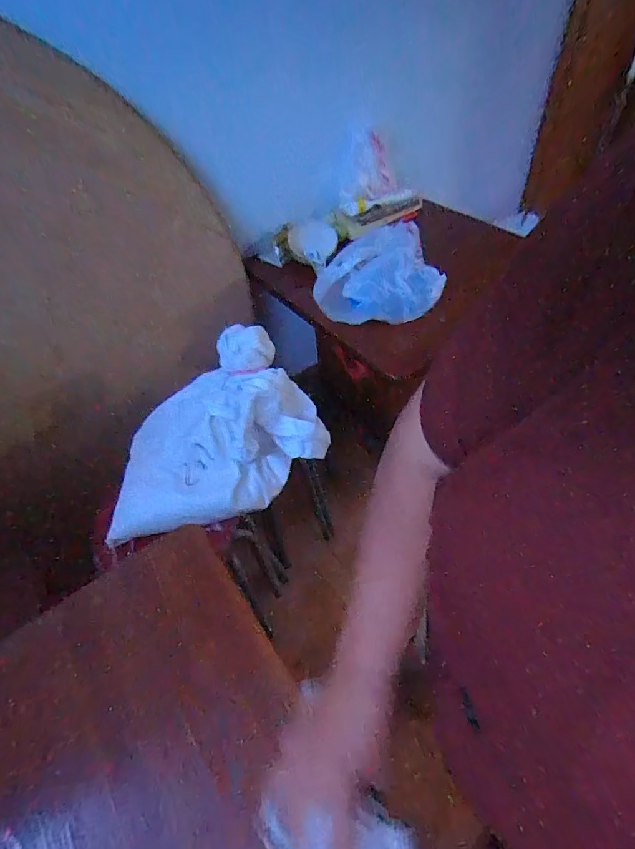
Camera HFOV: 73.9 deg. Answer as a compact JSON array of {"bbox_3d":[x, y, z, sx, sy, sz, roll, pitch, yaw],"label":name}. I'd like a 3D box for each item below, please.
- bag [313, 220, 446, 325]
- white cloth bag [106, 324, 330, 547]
[{"bbox_3d":[0.135,-0.323,0.947,0.279,0.140,0.164,-28,53,-17],"label":"bag"},{"bbox_3d":[-0.204,0.018,0.786,0.398,0.226,0.239,-14,50,-6],"label":"white cloth bag"}]

